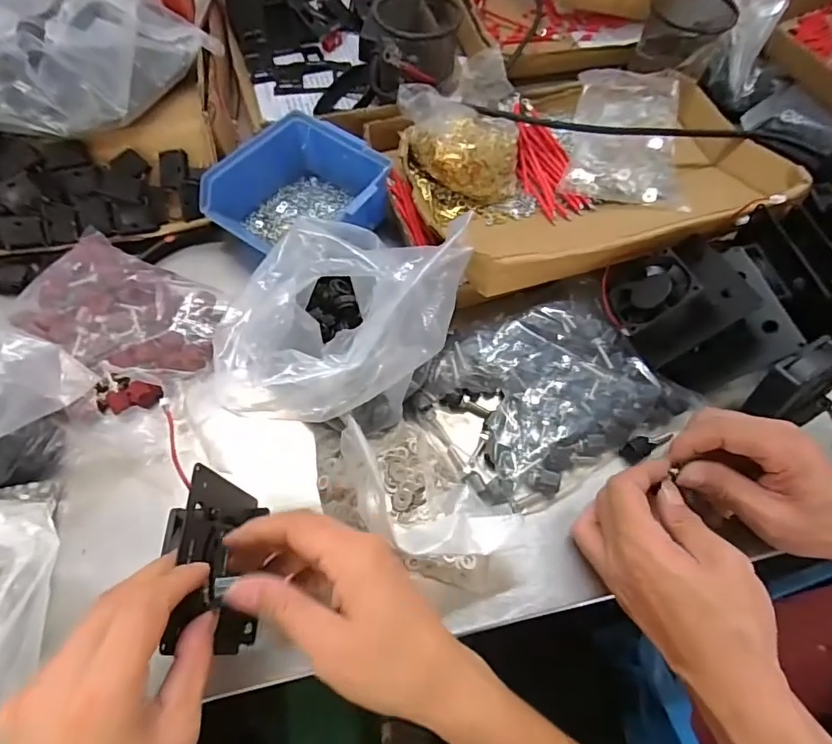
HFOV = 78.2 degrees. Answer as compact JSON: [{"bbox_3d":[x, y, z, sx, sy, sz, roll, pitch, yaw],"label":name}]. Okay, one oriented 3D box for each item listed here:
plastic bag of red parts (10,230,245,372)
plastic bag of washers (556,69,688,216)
[{"bbox_3d":[-0.232,-0.051,0.416,0.155,0.032,0.100,22,63,9],"label":"plastic bag of red parts"},{"bbox_3d":[0.212,-0.238,0.509,0.115,0.036,0.171,11,62,4],"label":"plastic bag of washers"}]

